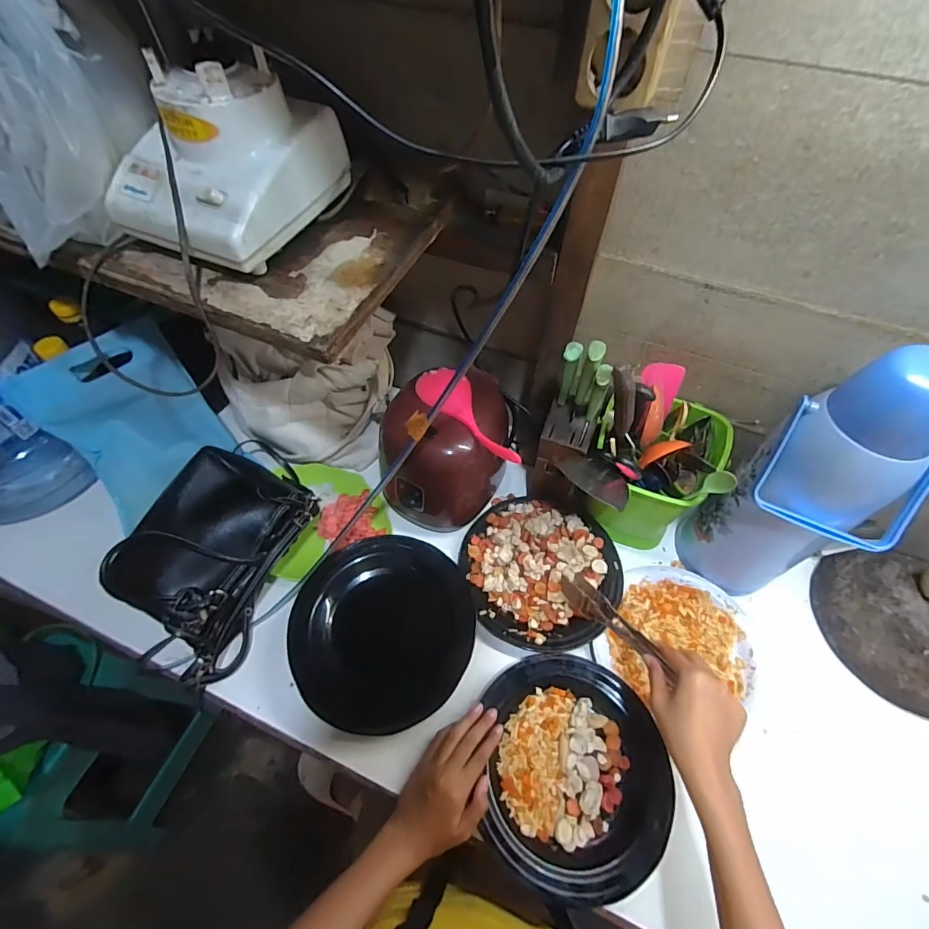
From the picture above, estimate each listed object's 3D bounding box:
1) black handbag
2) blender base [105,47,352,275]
[{"bbox_3d":[-0.323,0.106,0.599,0.178,0.110,0.283,22,58,12],"label":"black handbag"},{"bbox_3d":[-0.218,-0.282,0.406,0.140,0.107,0.182,21,57,12],"label":"blender base"}]

